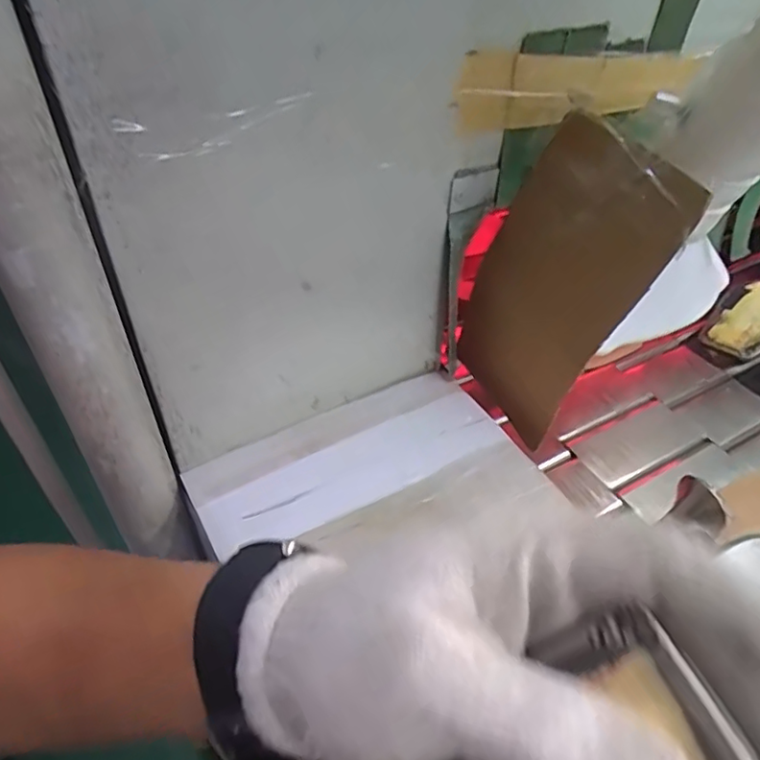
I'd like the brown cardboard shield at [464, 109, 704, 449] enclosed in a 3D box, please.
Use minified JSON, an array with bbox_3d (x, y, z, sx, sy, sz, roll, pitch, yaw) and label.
[{"bbox_3d":[0.126,-0.066,0.443,0.012,0.217,0.118,-12,51,-35],"label":"brown cardboard shield"}]

